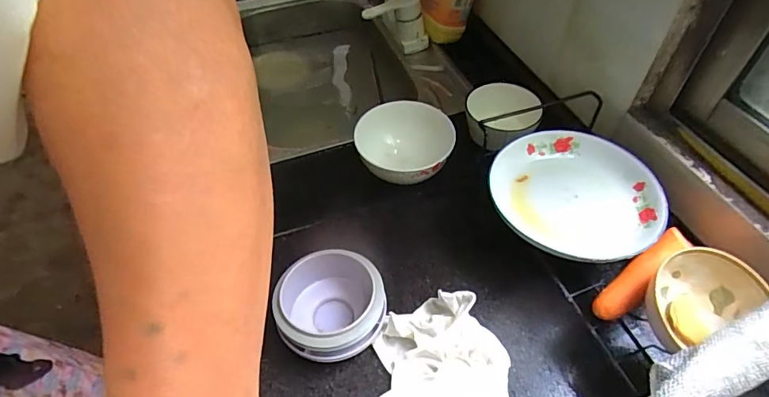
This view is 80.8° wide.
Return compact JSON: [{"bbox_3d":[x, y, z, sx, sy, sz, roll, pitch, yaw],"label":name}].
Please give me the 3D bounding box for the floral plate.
[{"bbox_3d":[0.220,0.000,0.529,0.188,0.044,0.178,0,49,0],"label":"floral plate"}]

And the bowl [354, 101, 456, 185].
[{"bbox_3d":[0.032,-0.067,0.646,0.129,0.074,0.129,0,49,0],"label":"bowl"}]

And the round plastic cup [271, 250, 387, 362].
[{"bbox_3d":[-0.057,0.120,0.491,0.112,0.065,0.112,-1,50,2],"label":"round plastic cup"}]

